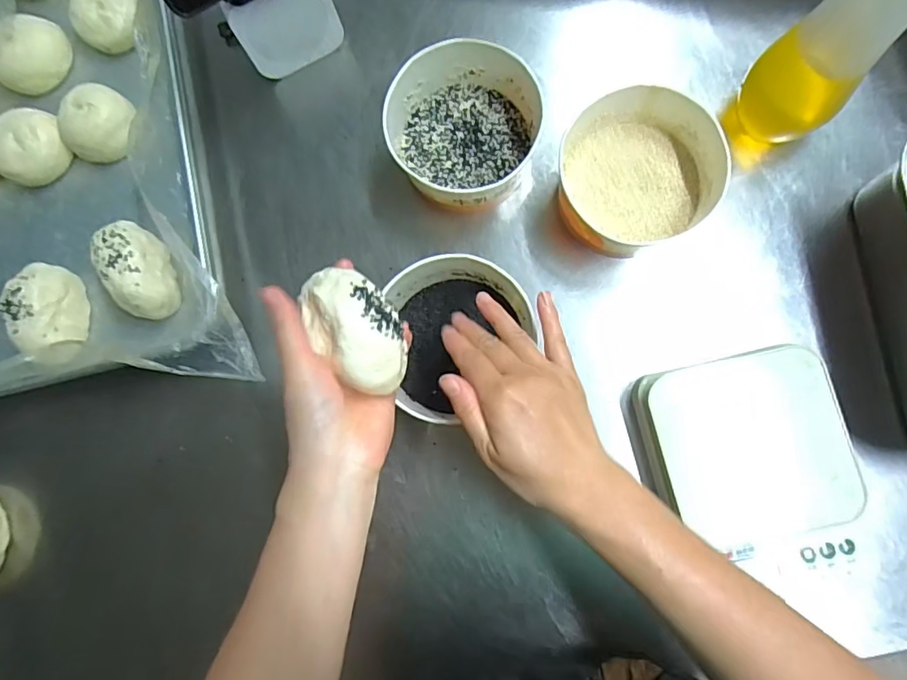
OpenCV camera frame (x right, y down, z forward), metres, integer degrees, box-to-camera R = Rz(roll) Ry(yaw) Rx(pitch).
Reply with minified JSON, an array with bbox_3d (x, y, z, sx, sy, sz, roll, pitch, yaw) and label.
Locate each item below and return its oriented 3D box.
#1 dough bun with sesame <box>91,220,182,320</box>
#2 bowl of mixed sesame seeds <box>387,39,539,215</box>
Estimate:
[{"bbox_3d":[-0.284,-0.061,0.469,0.054,0.038,0.086,-24,82,1],"label":"dough bun with sesame"},{"bbox_3d":[0.011,-0.186,0.459,0.127,0.062,0.130,-1,83,4],"label":"bowl of mixed sesame seeds"}]

